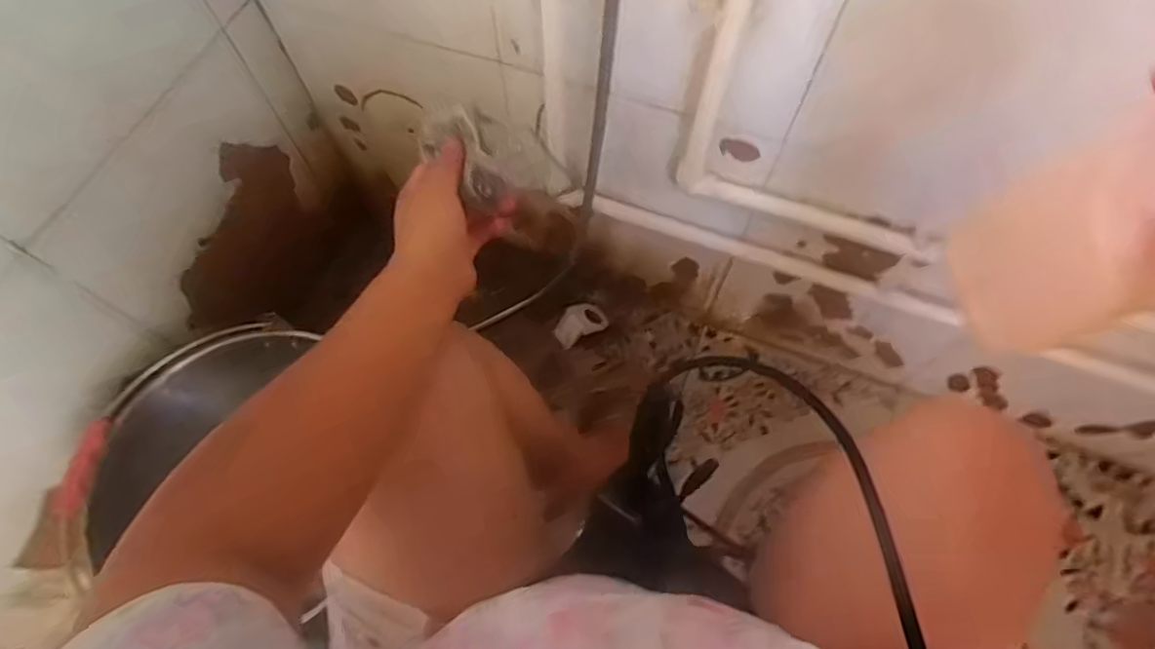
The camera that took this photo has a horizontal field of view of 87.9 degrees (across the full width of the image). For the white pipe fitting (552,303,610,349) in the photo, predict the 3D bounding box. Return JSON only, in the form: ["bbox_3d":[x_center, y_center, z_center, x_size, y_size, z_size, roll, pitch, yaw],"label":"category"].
[{"bbox_3d":[0.004,-0.001,0.929,0.081,0.031,0.049,-30,69,-12],"label":"white pipe fitting"}]

